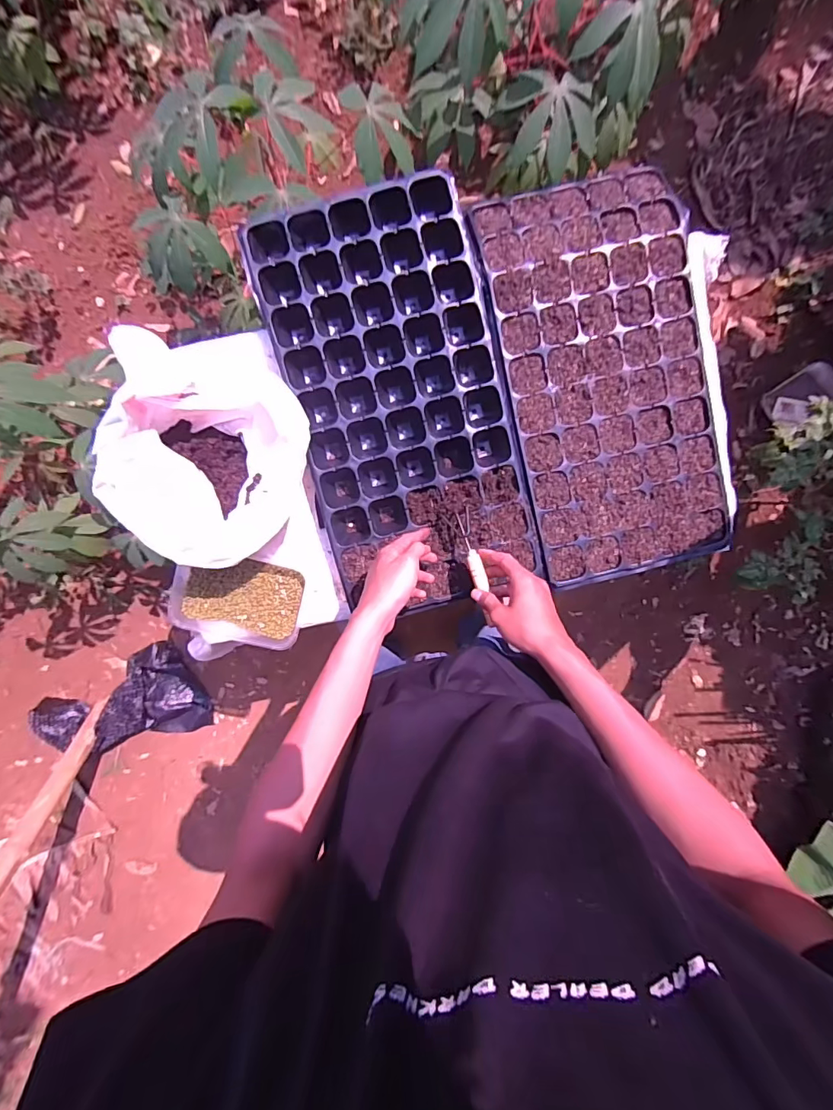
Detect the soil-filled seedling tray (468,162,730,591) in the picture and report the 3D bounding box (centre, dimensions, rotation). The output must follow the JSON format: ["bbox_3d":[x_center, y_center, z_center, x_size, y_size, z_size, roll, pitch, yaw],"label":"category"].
[{"bbox_3d":[0.255,-0.231,0.633,0.265,0.052,0.513,-14,92,2],"label":"soil-filled seedling tray"}]

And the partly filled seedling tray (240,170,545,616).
[{"bbox_3d":[-0.017,-0.192,0.627,0.271,0.068,0.510,-14,92,2],"label":"partly filled seedling tray"}]

